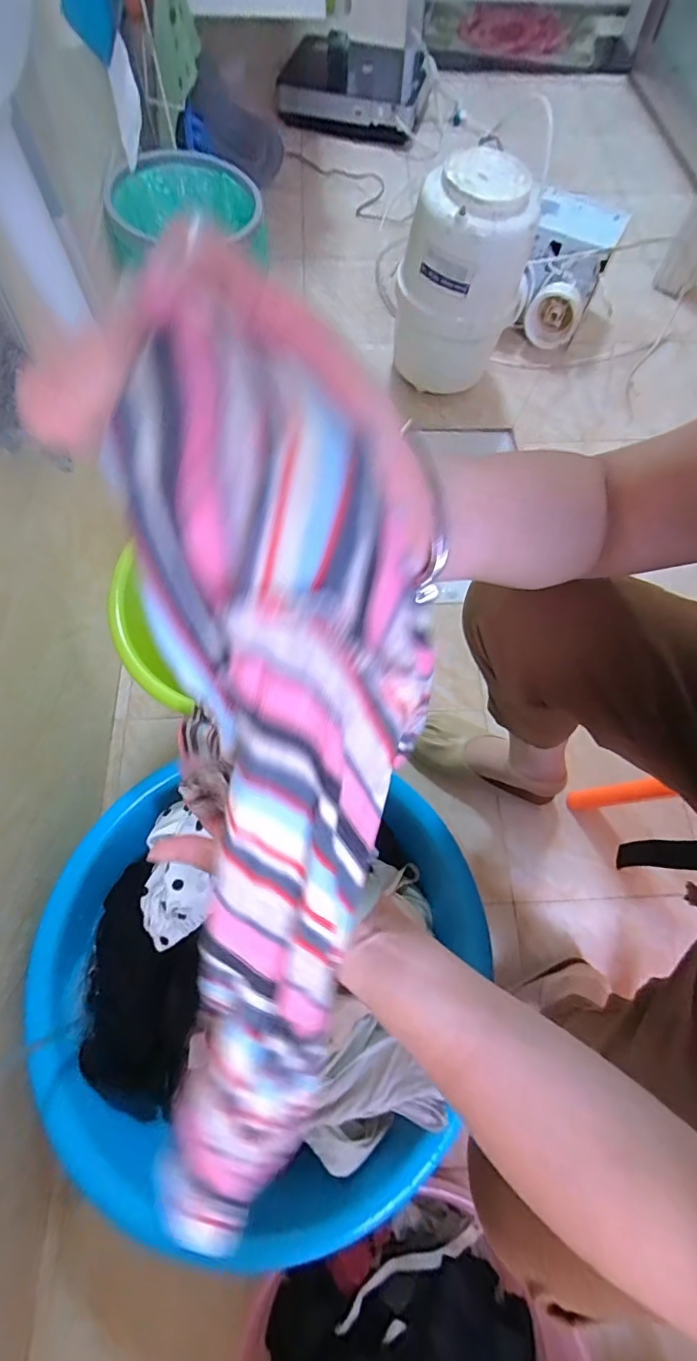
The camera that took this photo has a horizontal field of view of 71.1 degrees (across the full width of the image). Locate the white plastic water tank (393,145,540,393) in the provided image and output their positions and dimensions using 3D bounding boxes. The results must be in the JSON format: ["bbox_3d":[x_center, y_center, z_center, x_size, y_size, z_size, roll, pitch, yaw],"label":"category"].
[{"bbox_3d":[0.212,-0.736,0.924,0.206,0.319,0.183,23,73,5],"label":"white plastic water tank"}]

